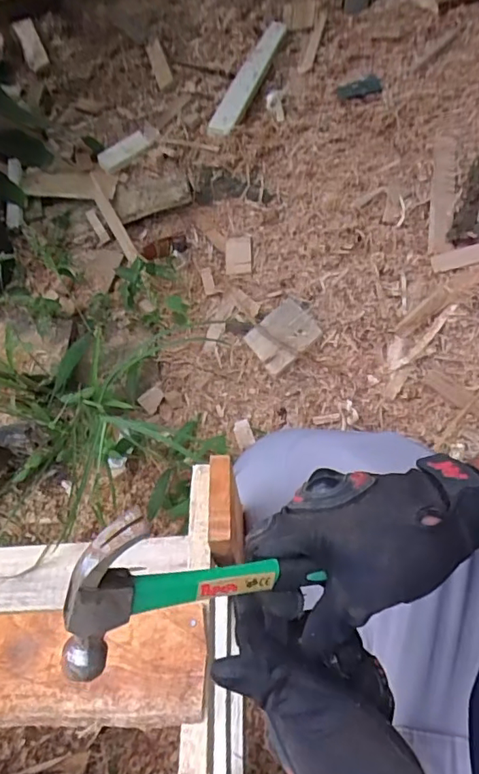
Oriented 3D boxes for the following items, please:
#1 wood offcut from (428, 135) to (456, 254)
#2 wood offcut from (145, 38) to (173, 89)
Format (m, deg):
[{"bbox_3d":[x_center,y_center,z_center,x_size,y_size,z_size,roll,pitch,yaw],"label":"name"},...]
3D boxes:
[{"bbox_3d":[0.320,-0.306,0.822,0.034,0.012,0.199,6,81,9],"label":"wood offcut"},{"bbox_3d":[-0.168,-0.674,1.081,0.033,0.008,0.129,-22,72,9],"label":"wood offcut"}]

